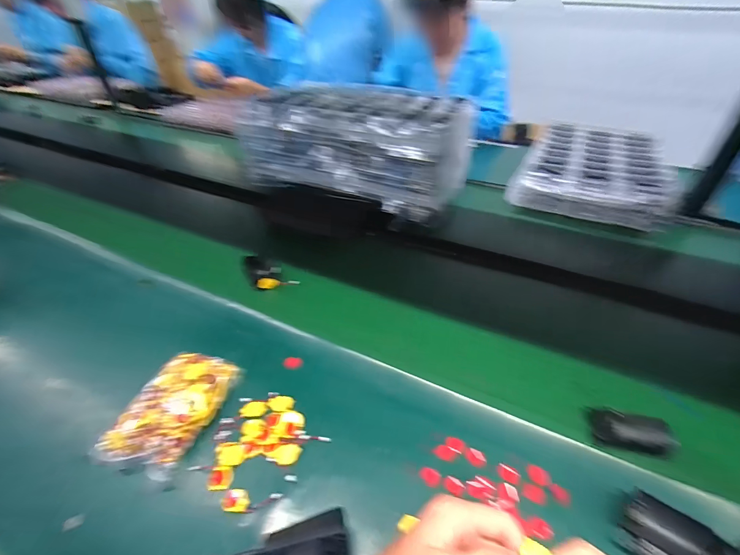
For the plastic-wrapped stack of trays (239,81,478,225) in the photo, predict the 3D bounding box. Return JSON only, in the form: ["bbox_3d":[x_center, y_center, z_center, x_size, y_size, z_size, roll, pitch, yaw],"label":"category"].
[{"bbox_3d":[-0.025,-0.340,0.845,0.517,0.180,0.302,15,46,16],"label":"plastic-wrapped stack of trays"}]

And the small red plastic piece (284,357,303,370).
[{"bbox_3d":[-0.109,0.122,0.485,0.027,0.005,0.017,4,47,6],"label":"small red plastic piece"}]

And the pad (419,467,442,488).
[{"bbox_3d":[0.067,0.218,0.375,0.018,0.009,0.022,-29,48,-27],"label":"pad"}]

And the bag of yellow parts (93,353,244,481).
[{"bbox_3d":[-0.244,0.159,0.423,0.100,0.034,0.147,11,45,13],"label":"bag of yellow parts"}]

